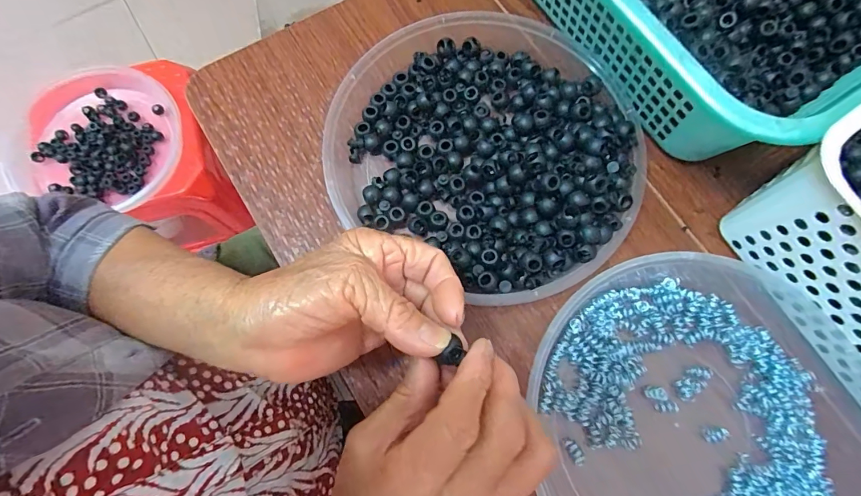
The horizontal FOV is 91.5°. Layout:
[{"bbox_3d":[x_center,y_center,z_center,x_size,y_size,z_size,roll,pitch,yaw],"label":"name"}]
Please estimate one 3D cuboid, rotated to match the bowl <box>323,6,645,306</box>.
[{"bbox_3d":[0.050,-0.083,0.327,0.239,0.036,0.226,0,76,-1],"label":"bowl"}]

